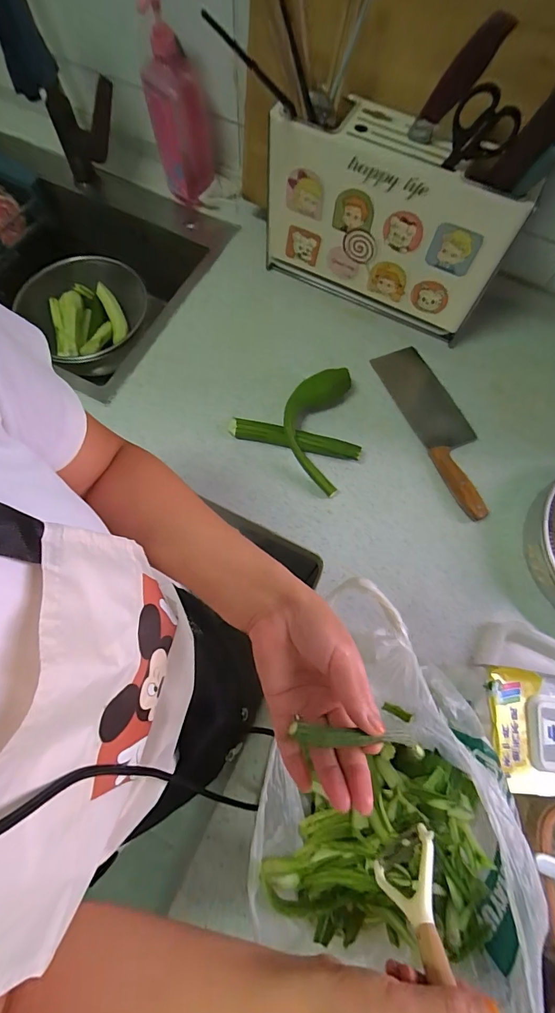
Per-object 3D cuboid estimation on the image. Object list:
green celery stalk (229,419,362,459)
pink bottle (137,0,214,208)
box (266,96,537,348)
[{"bbox_3d":[0.024,-0.101,0.612,0.199,0.029,0.025,14,71,4],"label":"green celery stalk"},{"bbox_3d":[-0.164,-0.647,0.666,0.087,0.269,0.084,-14,72,-6],"label":"pink bottle"},{"bbox_3d":[0.154,-0.412,0.613,0.352,0.239,0.083,26,72,8],"label":"box"}]

